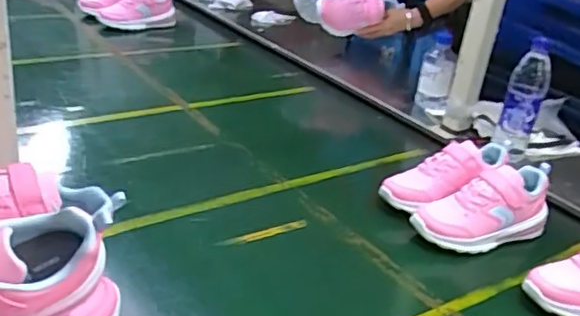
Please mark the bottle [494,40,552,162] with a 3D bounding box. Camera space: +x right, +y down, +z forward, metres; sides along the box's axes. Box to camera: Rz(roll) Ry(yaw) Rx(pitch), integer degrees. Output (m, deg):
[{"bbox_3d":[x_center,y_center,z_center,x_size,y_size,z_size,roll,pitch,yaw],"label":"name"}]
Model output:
[{"bbox_3d":[0.424,-0.092,1.138,0.064,0.231,0.074,20,30,21],"label":"bottle"}]

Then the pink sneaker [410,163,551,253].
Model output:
[{"bbox_3d":[0.293,0.077,0.933,0.221,0.104,0.077,-7,31,-26],"label":"pink sneaker"}]

